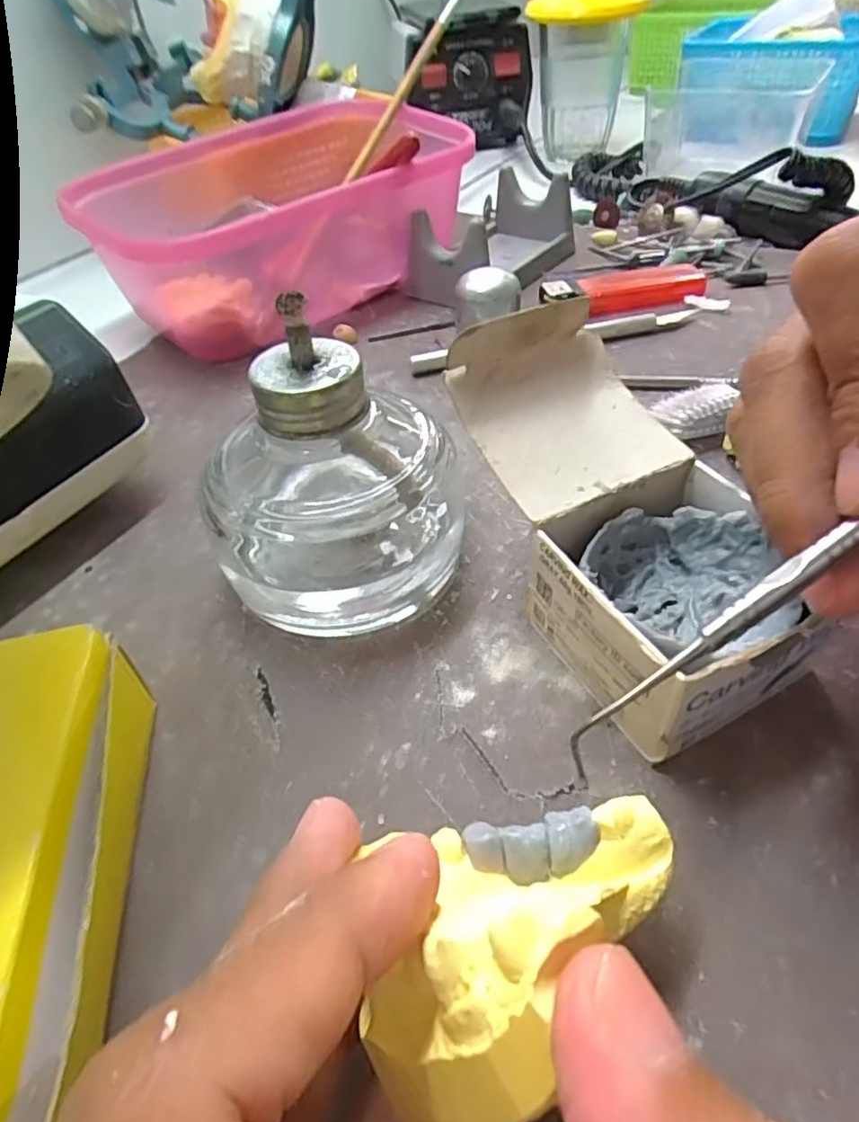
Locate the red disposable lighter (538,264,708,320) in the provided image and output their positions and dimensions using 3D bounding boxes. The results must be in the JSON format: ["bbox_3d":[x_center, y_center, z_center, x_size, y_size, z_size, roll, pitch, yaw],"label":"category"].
[{"bbox_3d":[0.095,-0.134,0.317,0.079,0.013,0.015,-5,46,1],"label":"red disposable lighter"}]

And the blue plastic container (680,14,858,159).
[{"bbox_3d":[0.268,-0.384,0.503,0.123,0.062,0.203,13,49,18],"label":"blue plastic container"}]

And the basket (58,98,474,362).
[{"bbox_3d":[-0.068,-0.181,0.344,0.179,0.065,0.125,-32,51,-23],"label":"basket"}]

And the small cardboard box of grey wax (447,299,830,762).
[{"bbox_3d":[0.049,-0.009,0.167,0.064,0.060,0.112,-21,48,-14],"label":"small cardboard box of grey wax"}]

